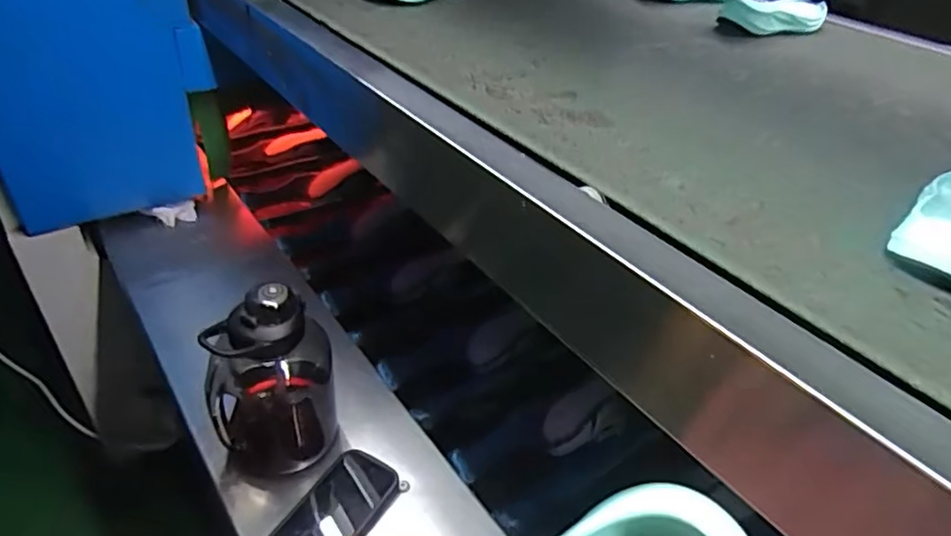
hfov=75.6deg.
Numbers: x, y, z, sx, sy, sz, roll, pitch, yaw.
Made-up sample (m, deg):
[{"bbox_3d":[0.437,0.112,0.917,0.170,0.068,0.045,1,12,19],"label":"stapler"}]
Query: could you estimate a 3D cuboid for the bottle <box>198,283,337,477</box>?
[{"bbox_3d":[-0.232,0.120,0.693,0.129,0.227,0.101,-11,31,-19],"label":"bottle"}]

